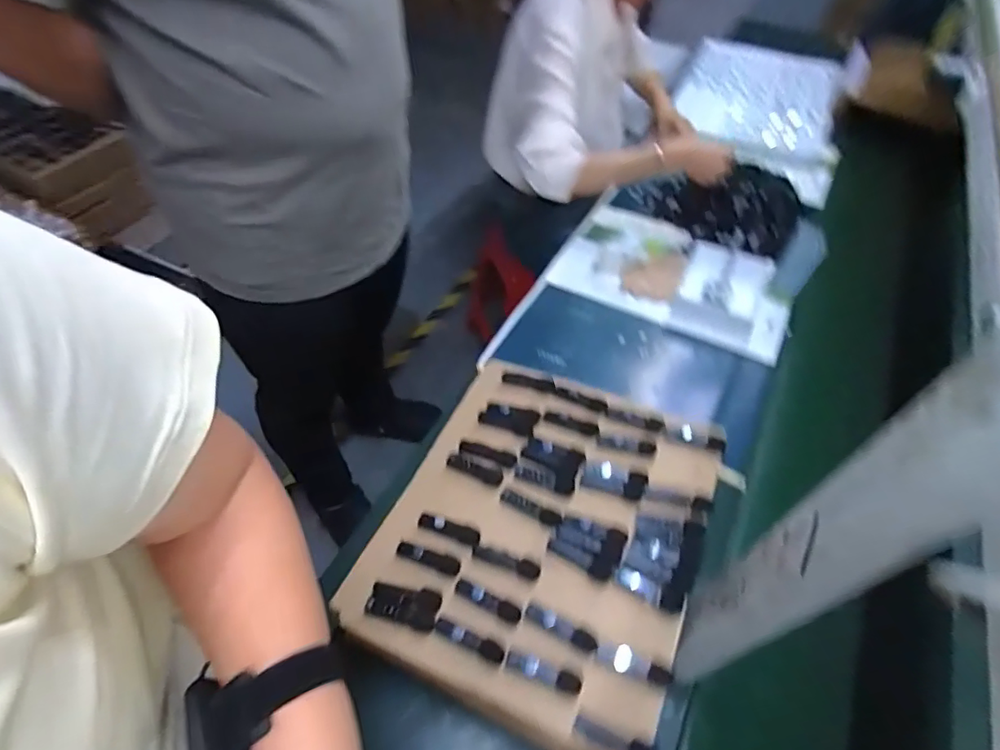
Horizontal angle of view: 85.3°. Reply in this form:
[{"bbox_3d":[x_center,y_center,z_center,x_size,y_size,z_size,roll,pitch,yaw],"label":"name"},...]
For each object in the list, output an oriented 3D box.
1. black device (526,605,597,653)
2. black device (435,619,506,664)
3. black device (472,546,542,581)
[{"bbox_3d":[0.054,0.221,0.476,0.064,0.009,0.018,25,54,15],"label":"black device"},{"bbox_3d":[-0.026,0.231,0.476,0.066,0.011,0.016,22,54,13],"label":"black device"},{"bbox_3d":[0.007,0.178,0.521,0.067,0.010,0.017,22,54,13],"label":"black device"}]

